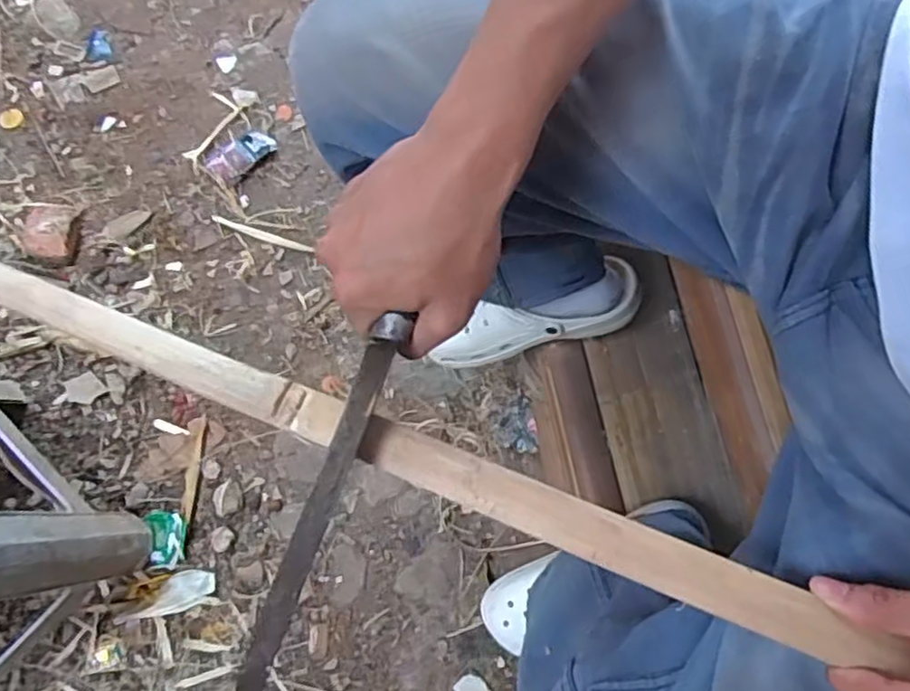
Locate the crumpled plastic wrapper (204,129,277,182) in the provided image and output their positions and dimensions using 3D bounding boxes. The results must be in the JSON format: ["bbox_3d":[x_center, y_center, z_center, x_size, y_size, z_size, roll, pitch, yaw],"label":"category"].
[{"bbox_3d":[-0.351,-0.313,1.149,0.112,0.016,0.058,-28,81,-6],"label":"crumpled plastic wrapper"}]

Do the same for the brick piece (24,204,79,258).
[{"bbox_3d":[-0.635,-0.180,1.093,0.074,0.038,0.086,6,79,0],"label":"brick piece"}]

